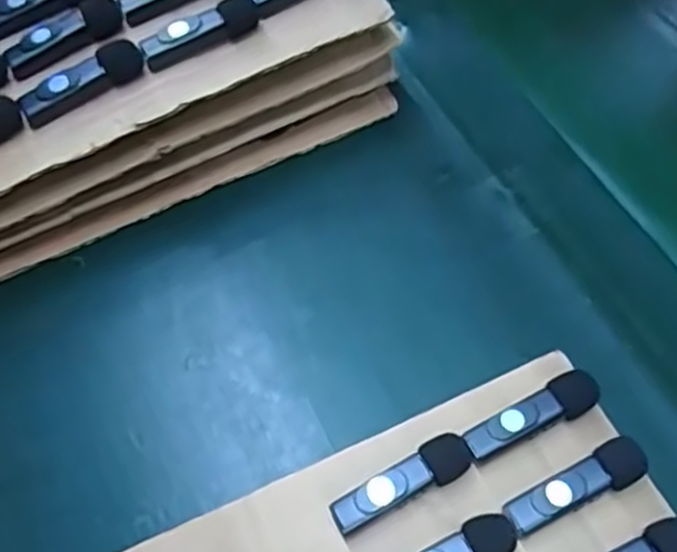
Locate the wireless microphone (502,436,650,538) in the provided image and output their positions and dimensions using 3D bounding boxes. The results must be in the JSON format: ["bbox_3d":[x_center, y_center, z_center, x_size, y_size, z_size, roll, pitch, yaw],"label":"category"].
[{"bbox_3d":[0.101,0.090,0.310,0.064,0.014,0.018,-25,59,-11],"label":"wireless microphone"}]

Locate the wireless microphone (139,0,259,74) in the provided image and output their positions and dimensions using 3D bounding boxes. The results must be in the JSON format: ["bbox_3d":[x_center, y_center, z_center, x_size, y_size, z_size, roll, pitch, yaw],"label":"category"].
[{"bbox_3d":[-0.071,-0.126,0.380,0.064,0.015,0.013,-28,61,-17],"label":"wireless microphone"}]

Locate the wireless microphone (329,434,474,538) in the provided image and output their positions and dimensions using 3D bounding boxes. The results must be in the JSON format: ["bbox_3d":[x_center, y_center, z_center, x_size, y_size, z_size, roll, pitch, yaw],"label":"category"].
[{"bbox_3d":[0.027,0.090,0.316,0.064,0.016,0.018,-26,60,-11],"label":"wireless microphone"}]

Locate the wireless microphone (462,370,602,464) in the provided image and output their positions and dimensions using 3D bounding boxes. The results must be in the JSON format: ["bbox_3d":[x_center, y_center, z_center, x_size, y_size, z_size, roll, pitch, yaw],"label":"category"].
[{"bbox_3d":[0.086,0.063,0.328,0.065,0.015,0.018,-24,59,-10],"label":"wireless microphone"}]

